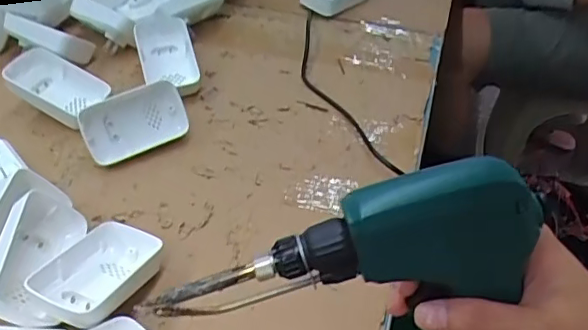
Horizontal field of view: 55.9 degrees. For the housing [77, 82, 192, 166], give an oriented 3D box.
[{"bbox_3d":[-0.152,-0.041,0.528,0.092,0.058,0.025,-26,11,-20],"label":"housing"}]

